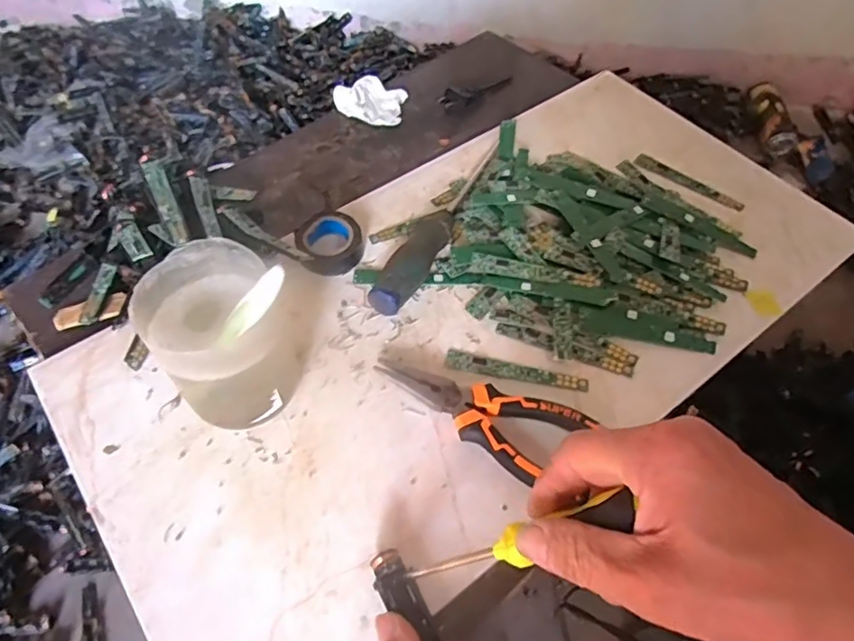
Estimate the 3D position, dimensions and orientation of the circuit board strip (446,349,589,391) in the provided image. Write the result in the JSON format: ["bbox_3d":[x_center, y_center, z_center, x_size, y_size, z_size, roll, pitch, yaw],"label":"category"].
[{"bbox_3d":[0.063,0.037,0.414,0.099,0.004,0.016,13,55,9],"label":"circuit board strip"}]

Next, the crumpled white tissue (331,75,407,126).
[{"bbox_3d":[-0.058,-0.221,0.587,0.068,0.021,0.052,14,55,9],"label":"crumpled white tissue"}]

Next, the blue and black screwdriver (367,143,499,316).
[{"bbox_3d":[0.017,-0.083,0.471,0.022,0.026,0.206,25,58,16],"label":"blue and black screwdriver"}]

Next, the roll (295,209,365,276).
[{"bbox_3d":[-0.076,-0.060,0.466,0.052,0.023,0.051,0,54,0],"label":"roll"}]

